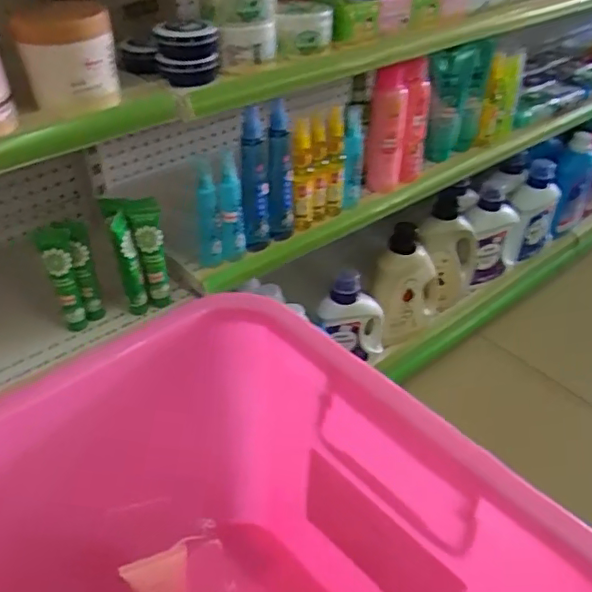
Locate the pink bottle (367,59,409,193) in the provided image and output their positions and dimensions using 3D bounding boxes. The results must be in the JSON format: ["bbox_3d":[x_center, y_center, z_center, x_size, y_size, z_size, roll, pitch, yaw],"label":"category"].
[{"bbox_3d":[0.156,-0.280,1.018,0.061,0.209,0.048,9,40,10],"label":"pink bottle"}]

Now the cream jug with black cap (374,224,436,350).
[{"bbox_3d":[0.237,-0.025,1.268,0.157,0.263,0.079,-25,45,-28],"label":"cream jug with black cap"}]

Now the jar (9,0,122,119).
[{"bbox_3d":[-0.250,-0.260,0.642,0.098,0.101,0.096,-13,41,-17],"label":"jar"}]

